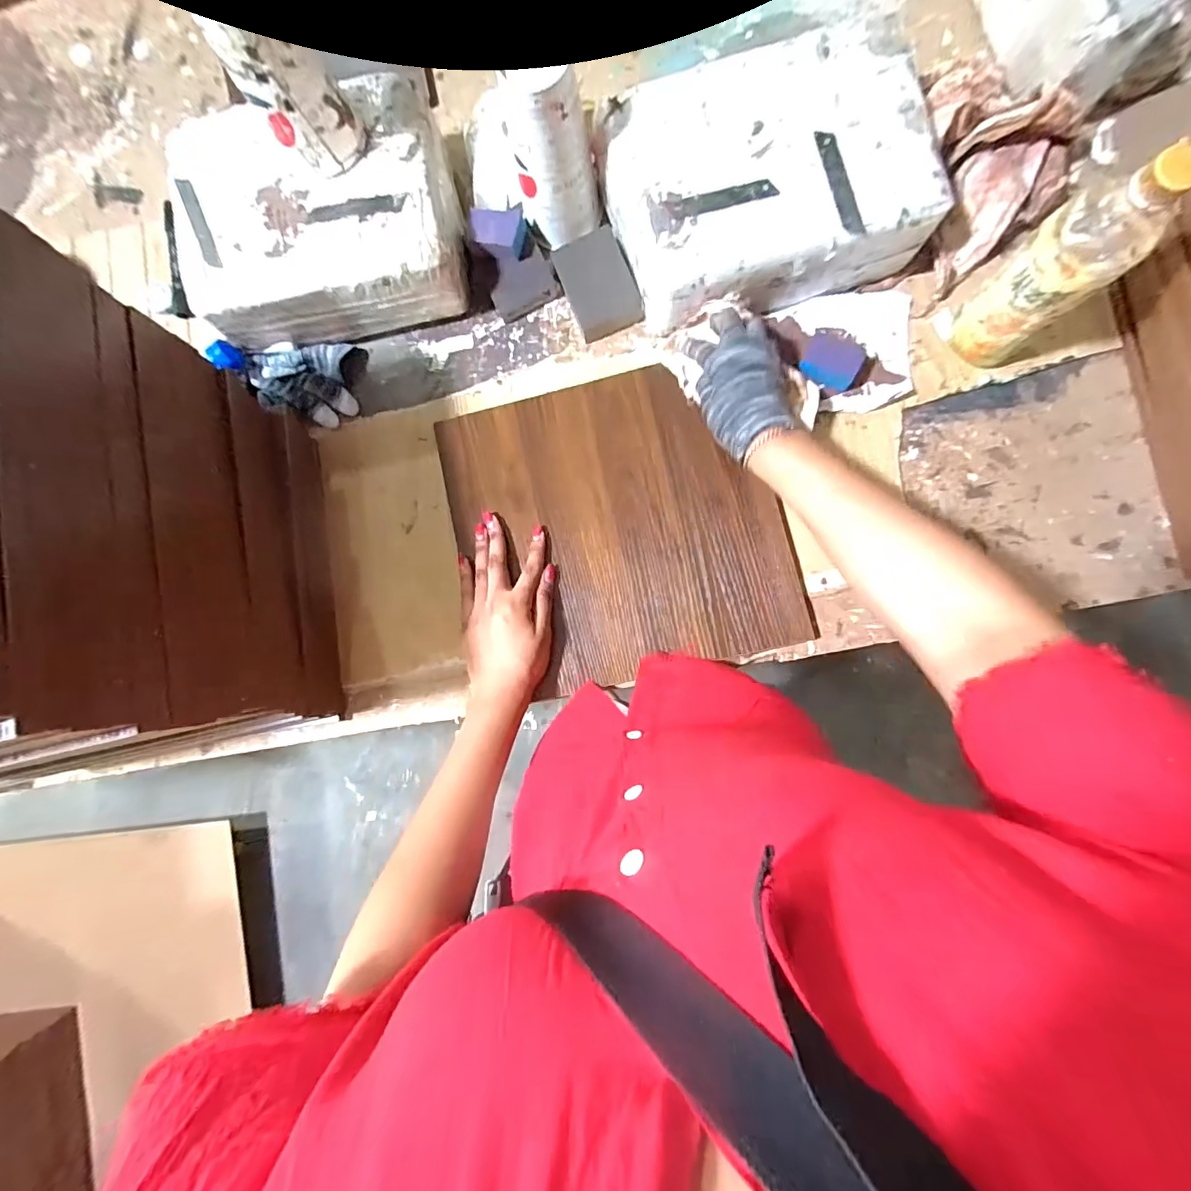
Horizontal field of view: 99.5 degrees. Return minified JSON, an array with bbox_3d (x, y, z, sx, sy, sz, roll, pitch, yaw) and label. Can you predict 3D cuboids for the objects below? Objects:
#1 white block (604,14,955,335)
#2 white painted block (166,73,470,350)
[{"bbox_3d":[0.158,-0.389,0.485,0.280,0.083,0.192,-11,88,4],"label":"white block"},{"bbox_3d":[-0.275,-0.379,0.525,0.255,0.105,0.183,-7,88,4],"label":"white painted block"}]

